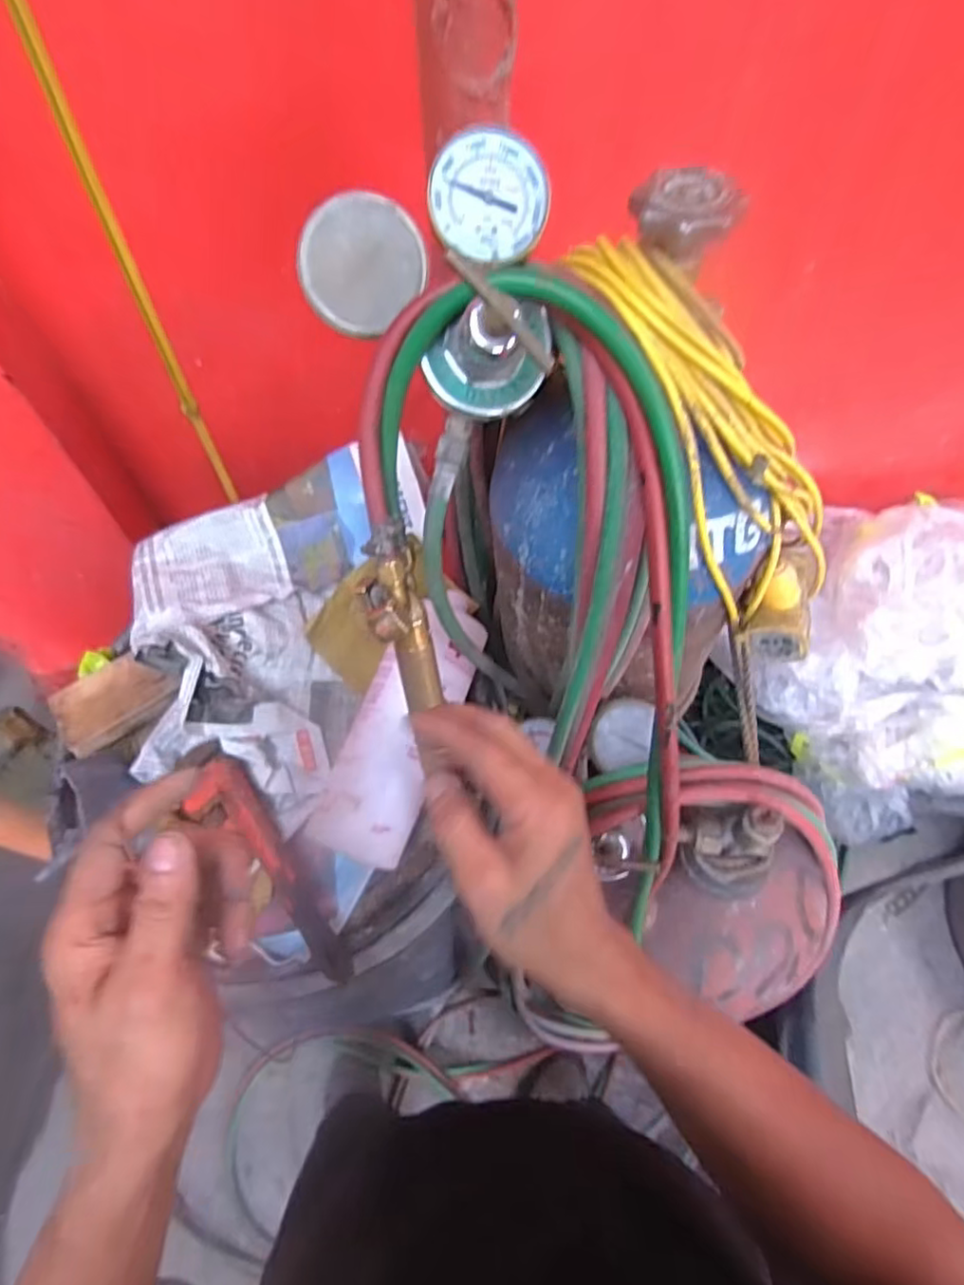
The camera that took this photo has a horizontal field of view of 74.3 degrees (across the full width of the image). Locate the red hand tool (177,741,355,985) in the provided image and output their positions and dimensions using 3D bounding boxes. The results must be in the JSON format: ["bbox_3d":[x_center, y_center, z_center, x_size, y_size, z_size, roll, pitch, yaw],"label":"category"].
[{"bbox_3d":[-0.182,0.174,0.521,0.051,0.025,0.233,-35,71,-19],"label":"red hand tool"}]

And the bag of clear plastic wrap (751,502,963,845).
[{"bbox_3d":[0.843,0.039,1.214,0.603,0.411,0.557,-11,60,-7],"label":"bag of clear plastic wrap"}]

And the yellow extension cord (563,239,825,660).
[{"bbox_3d":[0.166,-0.114,0.430,0.078,0.330,0.101,-10,52,36],"label":"yellow extension cord"}]

